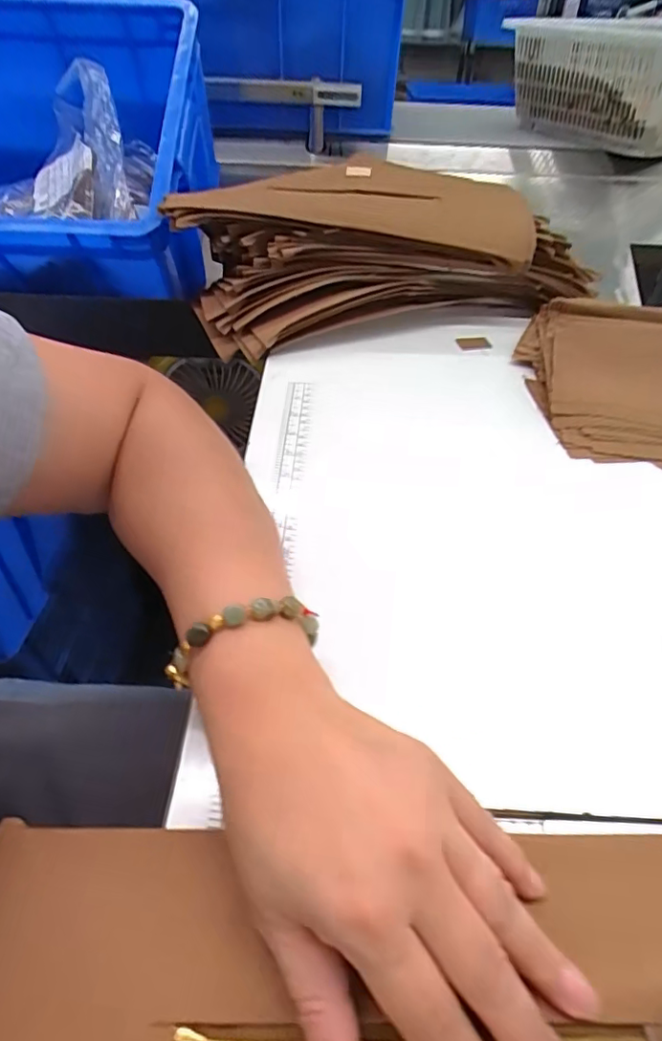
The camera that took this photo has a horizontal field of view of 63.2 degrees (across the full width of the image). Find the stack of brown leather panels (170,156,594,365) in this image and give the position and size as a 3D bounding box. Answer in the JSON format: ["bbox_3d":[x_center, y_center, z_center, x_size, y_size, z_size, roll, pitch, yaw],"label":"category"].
[{"bbox_3d":[0.057,-0.292,0.581,0.409,0.111,0.190,-12,47,-14],"label":"stack of brown leather panels"}]

